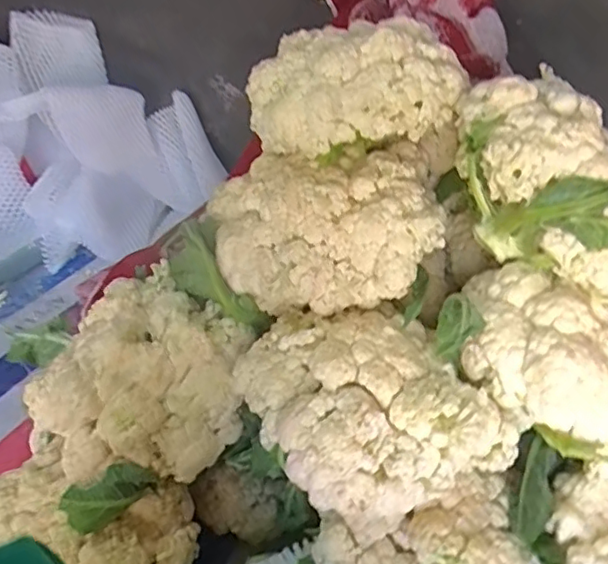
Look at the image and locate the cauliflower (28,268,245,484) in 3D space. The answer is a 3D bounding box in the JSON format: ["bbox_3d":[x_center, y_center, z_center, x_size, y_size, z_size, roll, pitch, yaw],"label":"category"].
[{"bbox_3d":[-0.138,0.079,0.511,0.151,0.091,0.164,1,32,-1],"label":"cauliflower"}]

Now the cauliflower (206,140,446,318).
[{"bbox_3d":[0.020,-0.048,0.533,0.202,0.105,0.139,-1,32,-5],"label":"cauliflower"}]

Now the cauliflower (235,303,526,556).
[{"bbox_3d":[0.049,0.104,0.479,0.162,0.110,0.173,-19,38,-29],"label":"cauliflower"}]

